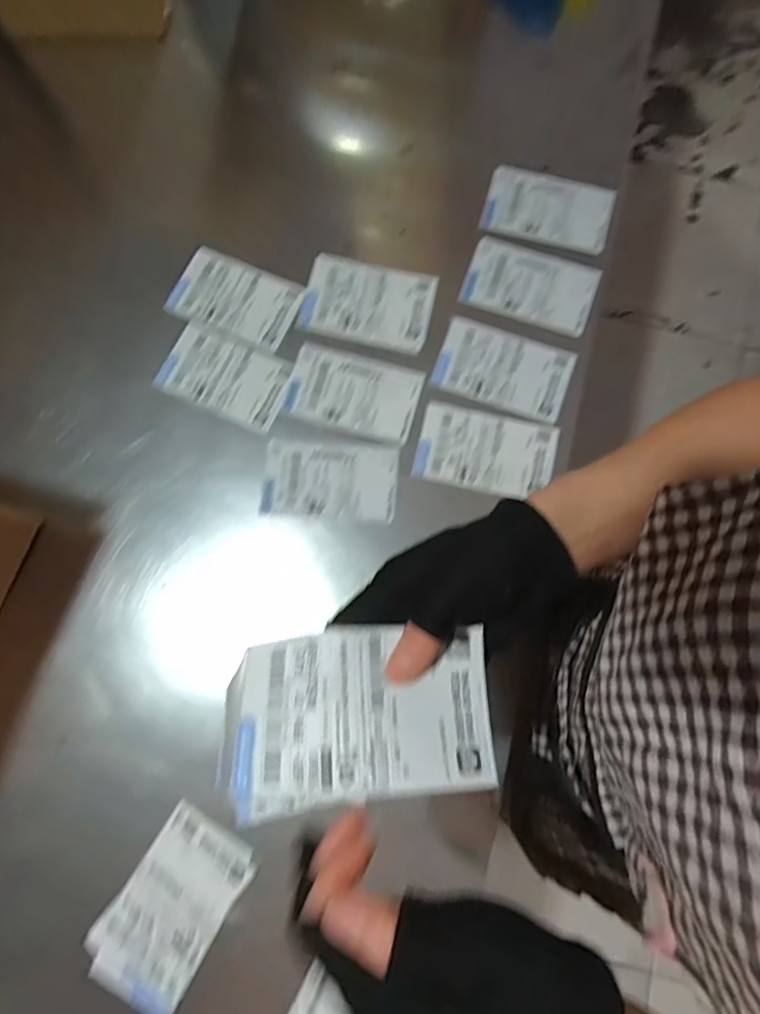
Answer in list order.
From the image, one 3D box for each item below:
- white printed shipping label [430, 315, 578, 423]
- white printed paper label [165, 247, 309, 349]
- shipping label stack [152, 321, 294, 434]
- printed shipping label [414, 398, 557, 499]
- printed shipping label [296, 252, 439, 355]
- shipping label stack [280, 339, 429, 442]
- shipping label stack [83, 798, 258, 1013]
[{"bbox_3d":[0.127,-0.143,0.548,0.131,0.009,0.080,18,78,4],"label":"white printed shipping label"},{"bbox_3d":[-0.159,-0.229,0.579,0.132,0.008,0.085,22,78,5],"label":"white printed paper label"},{"bbox_3d":[-0.158,-0.136,0.548,0.125,0.009,0.079,22,78,5],"label":"shipping label stack"},{"bbox_3d":[0.105,-0.056,0.529,0.132,0.006,0.080,12,77,3],"label":"printed shipping label"},{"bbox_3d":[-0.013,-0.217,0.562,0.134,0.010,0.087,13,77,3],"label":"printed shipping label"},{"bbox_3d":[-0.027,-0.118,0.547,0.131,0.005,0.079,16,84,5],"label":"shipping label stack"},{"bbox_3d":[-0.177,0.339,0.450,0.089,0.010,0.149,30,79,7],"label":"shipping label stack"}]

